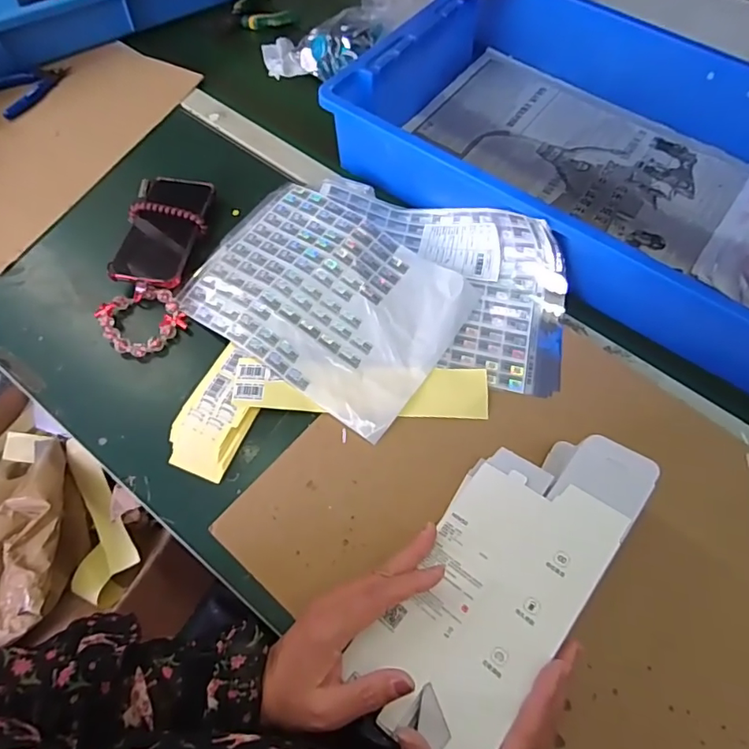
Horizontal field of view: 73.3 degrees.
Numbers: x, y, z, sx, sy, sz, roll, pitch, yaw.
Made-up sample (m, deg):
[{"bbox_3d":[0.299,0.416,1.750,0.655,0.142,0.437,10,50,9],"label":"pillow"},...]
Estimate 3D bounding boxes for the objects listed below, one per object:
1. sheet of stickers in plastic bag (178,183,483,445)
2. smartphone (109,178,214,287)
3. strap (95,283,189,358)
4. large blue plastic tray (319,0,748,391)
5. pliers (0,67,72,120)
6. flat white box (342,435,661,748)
[{"bbox_3d":[-0.054,-0.091,0.563,0.287,0.019,0.217,32,67,14],"label":"sheet of stickers in plastic bag"},{"bbox_3d":[-0.244,-0.174,0.592,0.076,0.016,0.162,9,61,0],"label":"smartphone"},{"bbox_3d":[-0.259,-0.066,0.553,0.079,0.021,0.093,-41,71,-18],"label":"strap"},{"bbox_3d":[0.303,-0.284,0.635,0.637,0.100,0.424,31,67,14],"label":"large blue plastic tray"},{"bbox_3d":[-0.491,-0.413,0.716,0.077,0.011,0.119,37,69,16],"label":"pliers"},{"bbox_3d":[0.103,0.146,0.393,0.119,0.005,0.267,30,67,31],"label":"flat white box"}]

